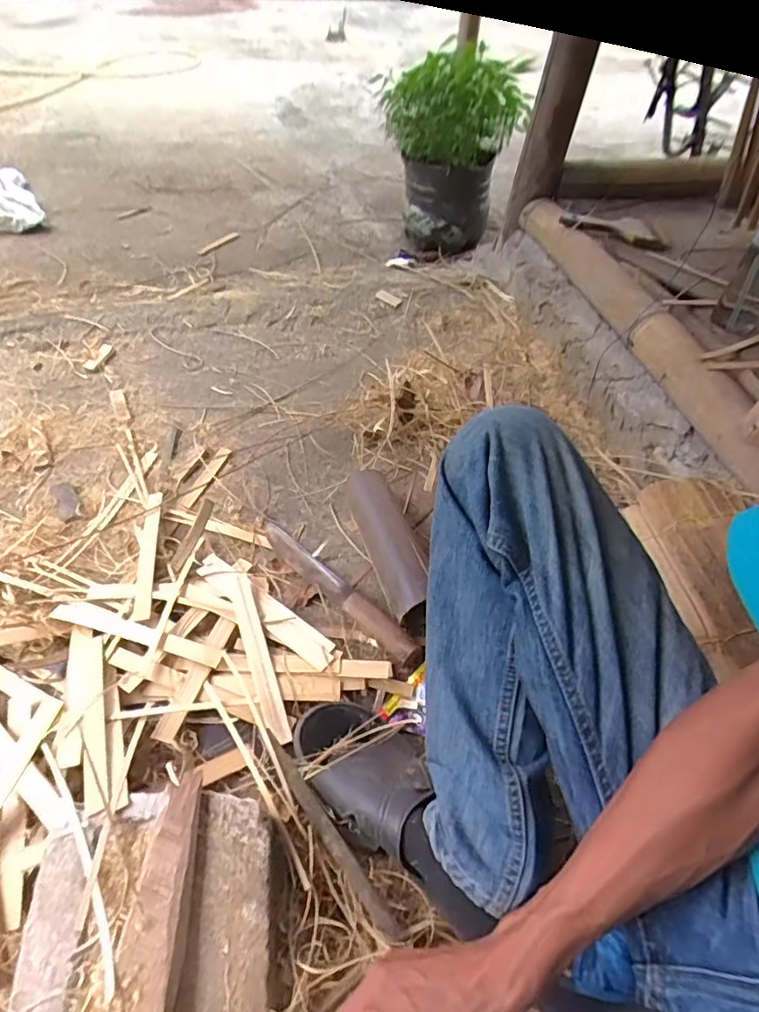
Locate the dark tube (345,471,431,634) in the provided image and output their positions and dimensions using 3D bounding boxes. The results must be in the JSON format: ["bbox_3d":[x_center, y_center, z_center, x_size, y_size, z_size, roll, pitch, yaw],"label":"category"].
[{"bbox_3d":[0.018,0.056,0.797,0.075,0.071,0.247,-13,52,-17],"label":"dark tube"}]

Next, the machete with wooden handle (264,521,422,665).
[{"bbox_3d":[-0.060,0.107,0.765,0.309,0.037,0.043,39,56,24],"label":"machete with wooden handle"}]

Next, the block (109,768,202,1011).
[{"bbox_3d":[-0.179,0.368,0.423,0.047,0.037,0.301,2,49,-2],"label":"block"}]

